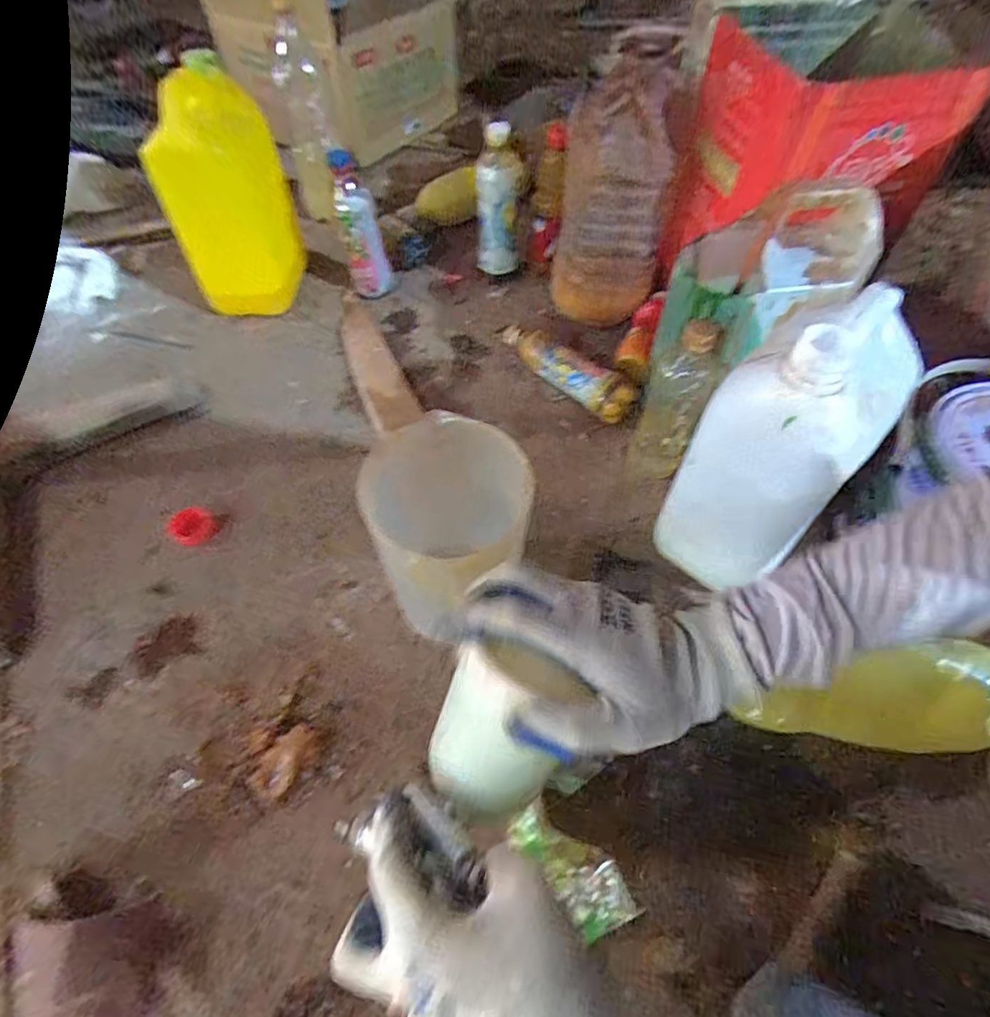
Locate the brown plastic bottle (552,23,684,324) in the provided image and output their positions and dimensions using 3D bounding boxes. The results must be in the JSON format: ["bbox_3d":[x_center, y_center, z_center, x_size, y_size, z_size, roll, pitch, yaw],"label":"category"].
[{"bbox_3d":[0.165,-0.423,0.763,0.143,0.336,0.131,5,55,2],"label":"brown plastic bottle"}]

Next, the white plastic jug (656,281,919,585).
[{"bbox_3d":[0.265,-0.056,0.511,0.158,0.261,0.109,-35,62,-21],"label":"white plastic jug"}]

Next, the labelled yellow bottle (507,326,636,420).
[{"bbox_3d":[0.095,-0.192,0.772,0.220,0.061,0.058,39,63,23],"label":"labelled yellow bottle"}]

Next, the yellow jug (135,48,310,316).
[{"bbox_3d":[-0.377,-0.445,0.810,0.129,0.278,0.161,3,55,1],"label":"yellow jug"}]

